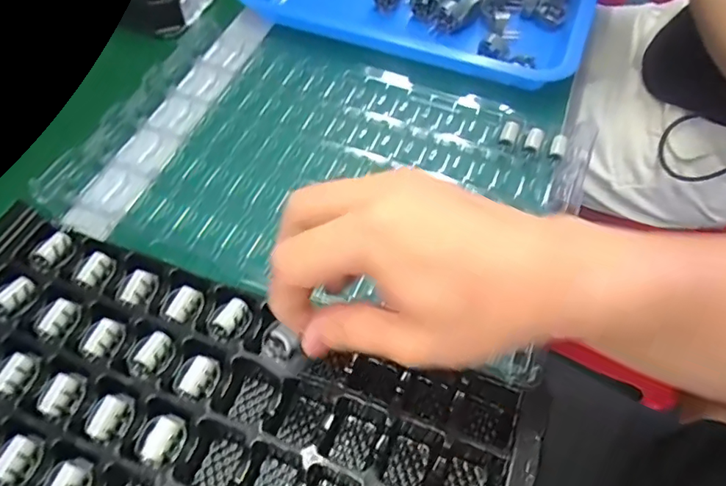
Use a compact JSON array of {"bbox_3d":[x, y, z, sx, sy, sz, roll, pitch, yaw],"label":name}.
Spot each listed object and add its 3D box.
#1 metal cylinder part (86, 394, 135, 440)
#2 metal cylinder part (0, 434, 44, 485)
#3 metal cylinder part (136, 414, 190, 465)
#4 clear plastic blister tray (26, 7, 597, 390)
[{"bbox_3d":[-0.141,0.096,0.296,0.021,0.013,0.025,19,58,14],"label":"metal cylinder part"},{"bbox_3d":[-0.185,0.114,0.280,0.019,0.014,0.024,17,58,13],"label":"metal cylinder part"},{"bbox_3d":[-0.111,0.109,0.294,0.023,0.022,0.026,23,59,16],"label":"metal cylinder part"},{"bbox_3d":[-0.026,-0.060,0.408,0.360,0.019,0.256,22,57,13],"label":"clear plastic blister tray"}]

